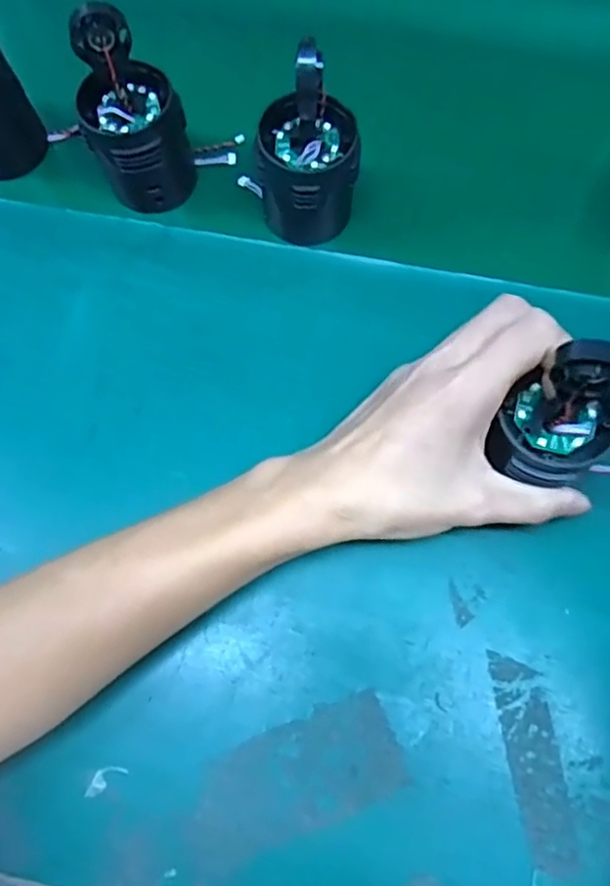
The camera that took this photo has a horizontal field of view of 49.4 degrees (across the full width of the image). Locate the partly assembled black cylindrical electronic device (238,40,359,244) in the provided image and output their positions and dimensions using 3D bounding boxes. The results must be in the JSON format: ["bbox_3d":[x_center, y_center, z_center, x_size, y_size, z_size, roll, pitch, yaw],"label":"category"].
[{"bbox_3d":[0.000,-0.162,0.364,0.059,0.107,0.050,7,71,4],"label":"partly assembled black cylindrical electronic device"}]

